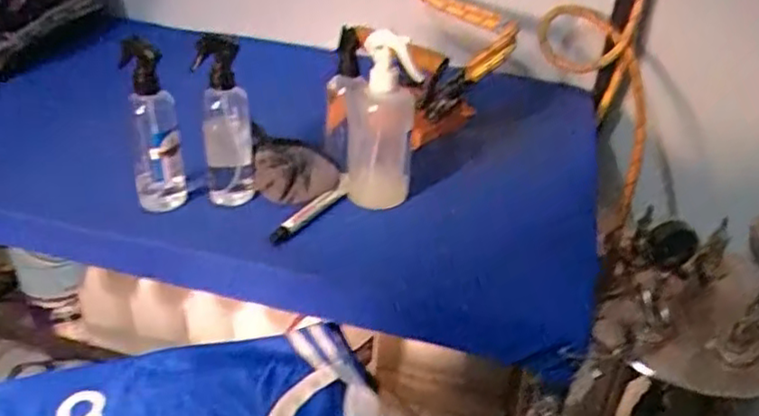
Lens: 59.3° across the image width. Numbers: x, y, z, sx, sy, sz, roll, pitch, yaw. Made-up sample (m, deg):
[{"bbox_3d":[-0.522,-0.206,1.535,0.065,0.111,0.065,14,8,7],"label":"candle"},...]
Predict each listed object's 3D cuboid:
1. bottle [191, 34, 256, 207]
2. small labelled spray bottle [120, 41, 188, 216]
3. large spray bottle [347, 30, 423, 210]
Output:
[{"bbox_3d":[-0.176,-0.099,0.766,0.056,0.191,0.047,-2,33,-8],"label":"bottle"},{"bbox_3d":[-0.250,-0.087,0.735,0.053,0.202,0.068,-8,34,-17],"label":"small labelled spray bottle"},{"bbox_3d":[0.001,-0.101,0.775,0.072,0.206,0.063,0,33,-5],"label":"large spray bottle"}]

